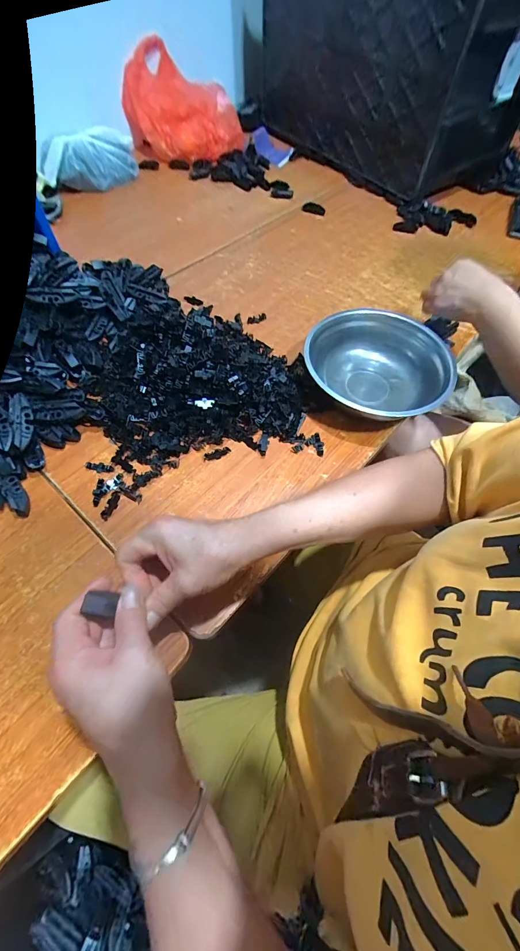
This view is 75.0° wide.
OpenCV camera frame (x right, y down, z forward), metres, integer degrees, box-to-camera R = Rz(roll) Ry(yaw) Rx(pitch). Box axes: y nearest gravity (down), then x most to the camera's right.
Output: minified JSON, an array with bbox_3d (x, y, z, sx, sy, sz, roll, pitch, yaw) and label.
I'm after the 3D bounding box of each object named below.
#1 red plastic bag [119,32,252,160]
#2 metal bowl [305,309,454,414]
[{"bbox_3d":[-0.198,-0.975,0.891,0.296,0.167,0.258,-4,62,-6],"label":"red plastic bag"},{"bbox_3d":[0.163,-0.152,0.491,0.194,0.059,0.199,2,62,-3],"label":"metal bowl"}]

